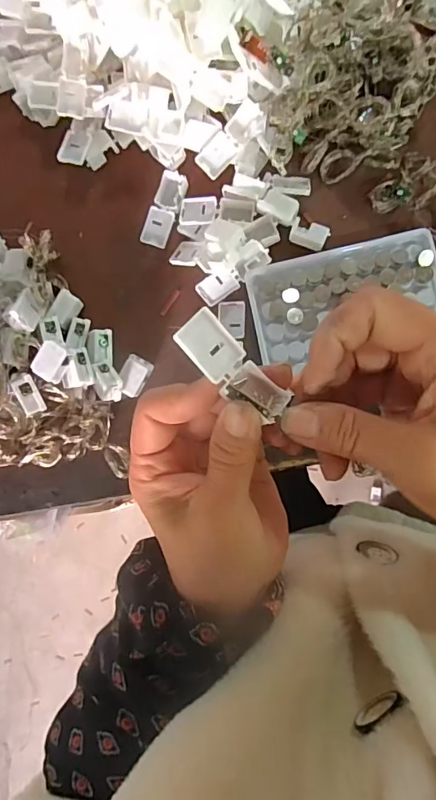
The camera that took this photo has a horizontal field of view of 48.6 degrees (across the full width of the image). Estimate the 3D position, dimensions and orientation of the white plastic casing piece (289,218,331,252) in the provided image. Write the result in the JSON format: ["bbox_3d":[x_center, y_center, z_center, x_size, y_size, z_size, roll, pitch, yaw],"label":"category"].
[{"bbox_3d":[0.065,-0.117,0.343,0.026,0.016,0.014,22,90,8],"label":"white plastic casing piece"}]

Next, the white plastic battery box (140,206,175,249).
[{"bbox_3d":[-0.045,-0.129,0.362,0.021,0.008,0.028,20,89,8],"label":"white plastic battery box"}]

